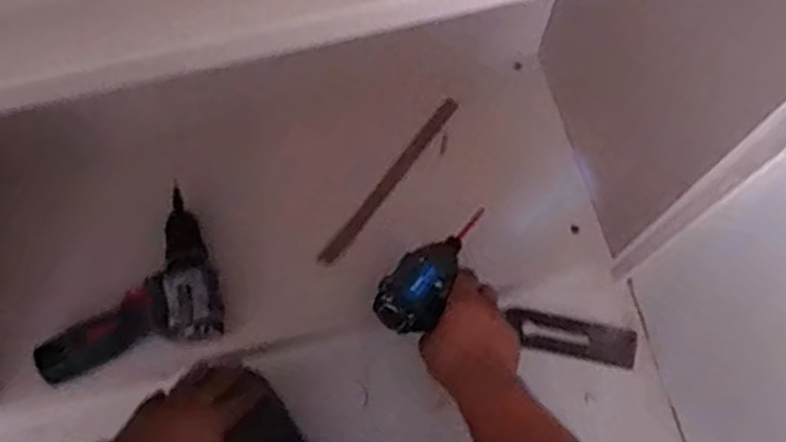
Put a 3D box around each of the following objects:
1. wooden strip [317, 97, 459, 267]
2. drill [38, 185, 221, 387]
[{"bbox_3d":[-0.003,-0.052,0.864,0.021,0.015,0.266,36,76,13],"label":"wooden strip"},{"bbox_3d":[-0.305,0.099,0.796,0.237,0.066,0.174,-39,74,2],"label":"drill"}]

